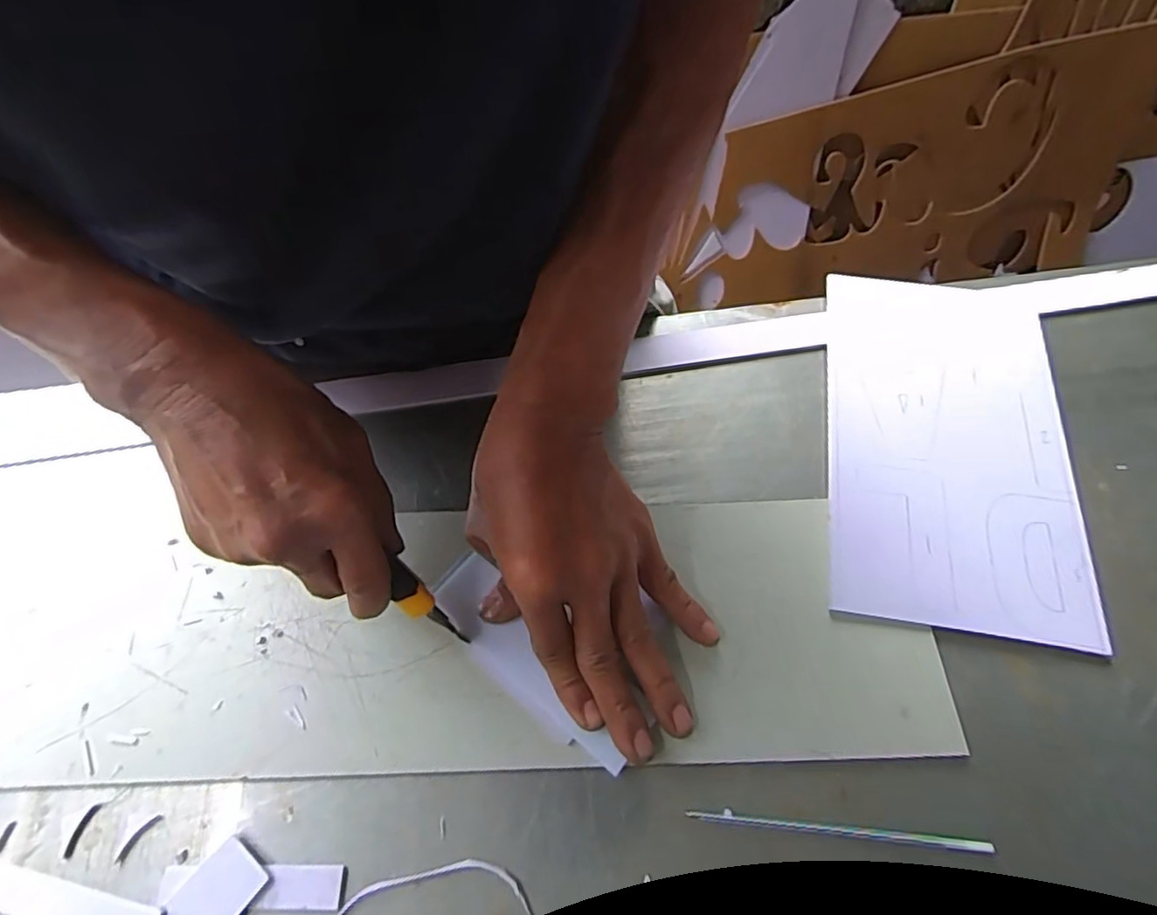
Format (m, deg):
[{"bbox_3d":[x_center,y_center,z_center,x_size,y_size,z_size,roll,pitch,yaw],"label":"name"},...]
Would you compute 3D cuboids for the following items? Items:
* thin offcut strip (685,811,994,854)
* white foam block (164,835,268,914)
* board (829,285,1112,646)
[{"bbox_3d":[0.119,0.173,0.286,0.135,0.005,0.005,4,61,4],"label":"thin offcut strip"},{"bbox_3d":[-0.163,0.197,0.279,0.029,0.004,0.038,32,66,18],"label":"white foam block"},{"bbox_3d":[0.226,-0.015,0.382,0.137,0.007,0.241,9,62,6],"label":"board"}]

